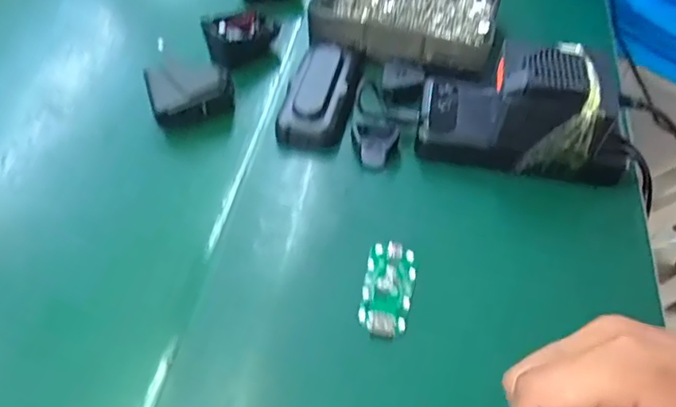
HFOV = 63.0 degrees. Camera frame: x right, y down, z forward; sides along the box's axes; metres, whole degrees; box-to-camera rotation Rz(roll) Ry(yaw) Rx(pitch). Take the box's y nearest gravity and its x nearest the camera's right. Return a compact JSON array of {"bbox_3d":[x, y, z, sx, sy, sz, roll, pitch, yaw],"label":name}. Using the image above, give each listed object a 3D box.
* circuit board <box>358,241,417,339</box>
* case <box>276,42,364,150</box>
[{"bbox_3d":[0.032,0.055,0.358,0.032,0.005,0.065,7,53,10],"label":"circuit board"},{"bbox_3d":[-0.013,-0.093,0.450,0.053,0.023,0.108,7,53,10],"label":"case"}]

